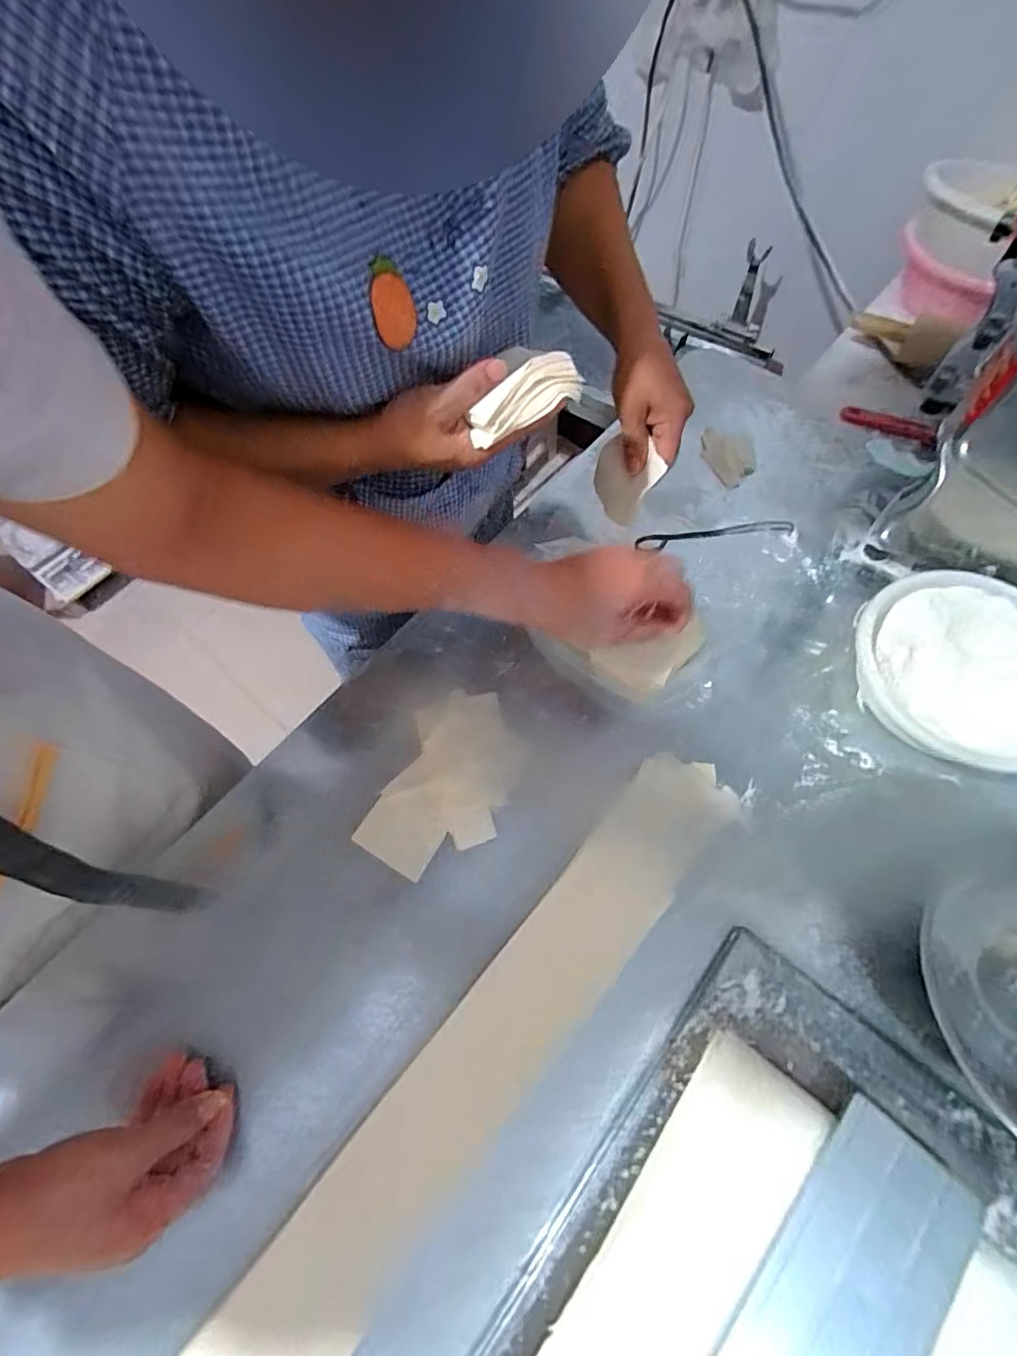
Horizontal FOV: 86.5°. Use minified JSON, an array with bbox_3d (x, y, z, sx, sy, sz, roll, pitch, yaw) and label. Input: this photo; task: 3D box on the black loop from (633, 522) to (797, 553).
[{"bbox_3d":[0.238,-0.165,0.625,0.182,0.009,0.024,-9,64,-1],"label":"black loop"}]

